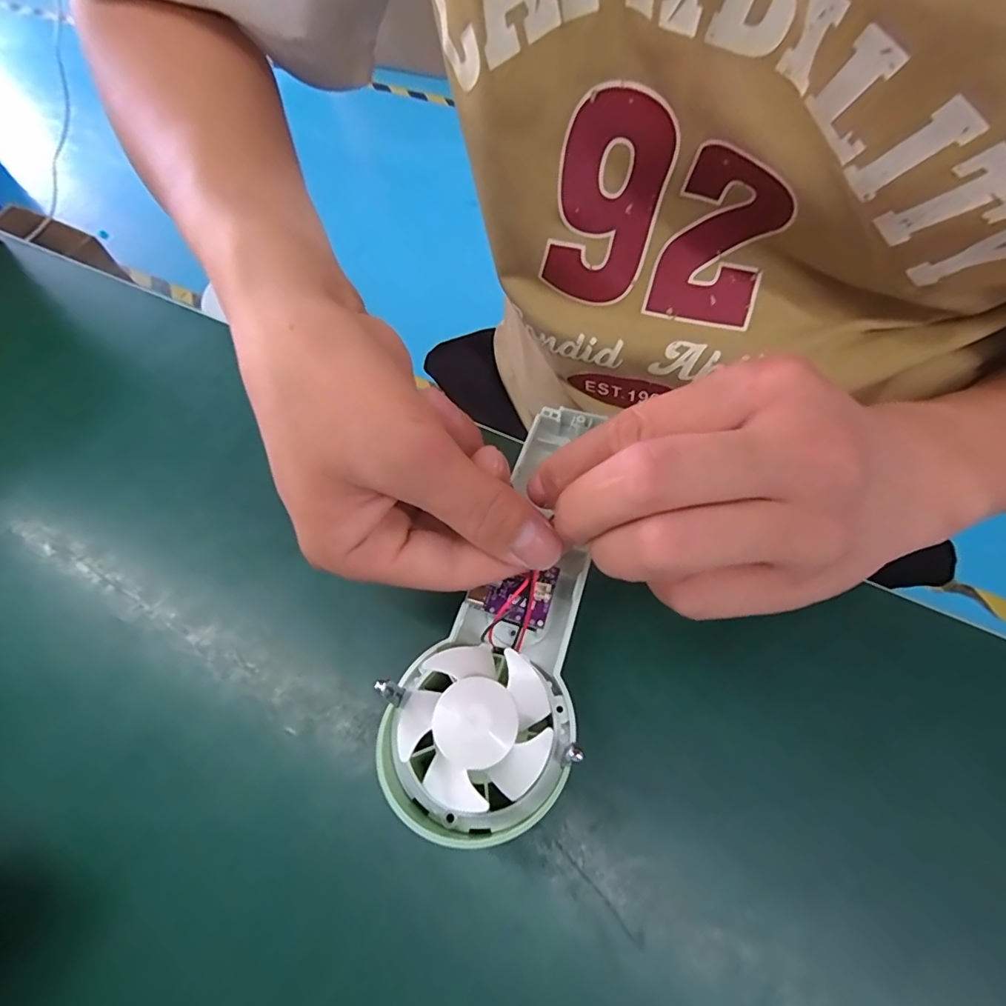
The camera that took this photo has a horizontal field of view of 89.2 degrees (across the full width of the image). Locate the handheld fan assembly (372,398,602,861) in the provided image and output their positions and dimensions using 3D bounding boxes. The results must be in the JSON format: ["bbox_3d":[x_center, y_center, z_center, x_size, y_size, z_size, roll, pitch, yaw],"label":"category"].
[{"bbox_3d":[0.005,0.030,0.196,0.060,0.026,0.170,13,54,10],"label":"handheld fan assembly"}]

